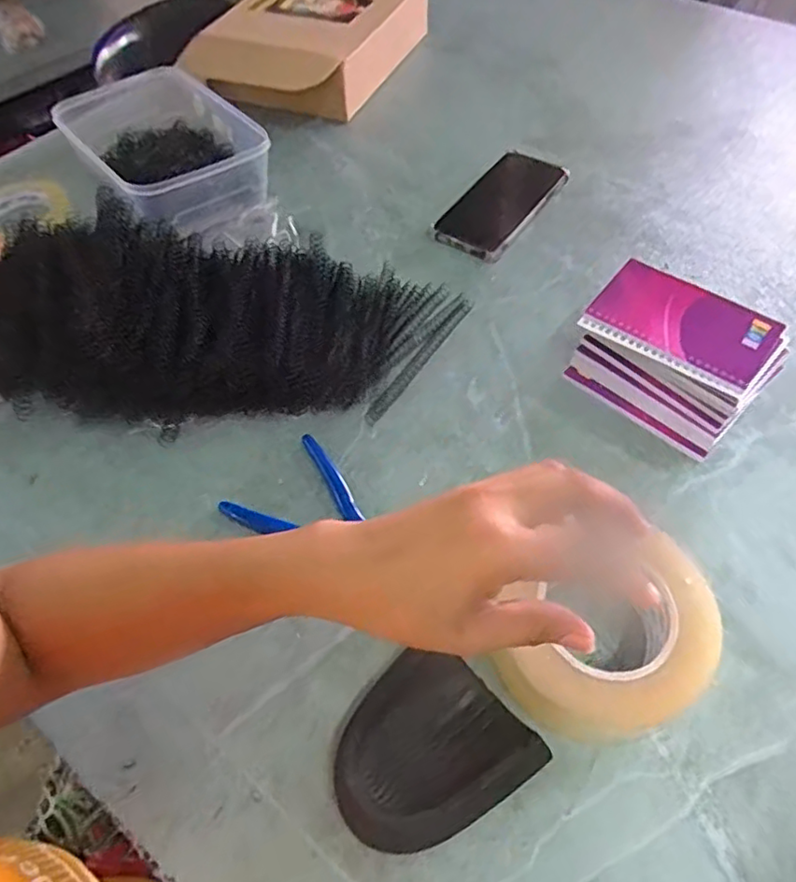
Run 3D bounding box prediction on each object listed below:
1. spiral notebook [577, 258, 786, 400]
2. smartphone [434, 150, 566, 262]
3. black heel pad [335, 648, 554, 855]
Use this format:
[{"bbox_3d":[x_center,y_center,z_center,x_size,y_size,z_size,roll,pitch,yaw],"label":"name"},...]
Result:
[{"bbox_3d":[0.224,-0.092,0.491,0.134,0.013,0.084,30,63,20],"label":"spiral notebook"},{"bbox_3d":[0.114,-0.257,0.665,0.081,0.007,0.185,30,61,20],"label":"smartphone"},{"bbox_3d":[0.015,0.181,0.357,0.101,0.031,0.092,-38,62,-22],"label":"black heel pad"}]

